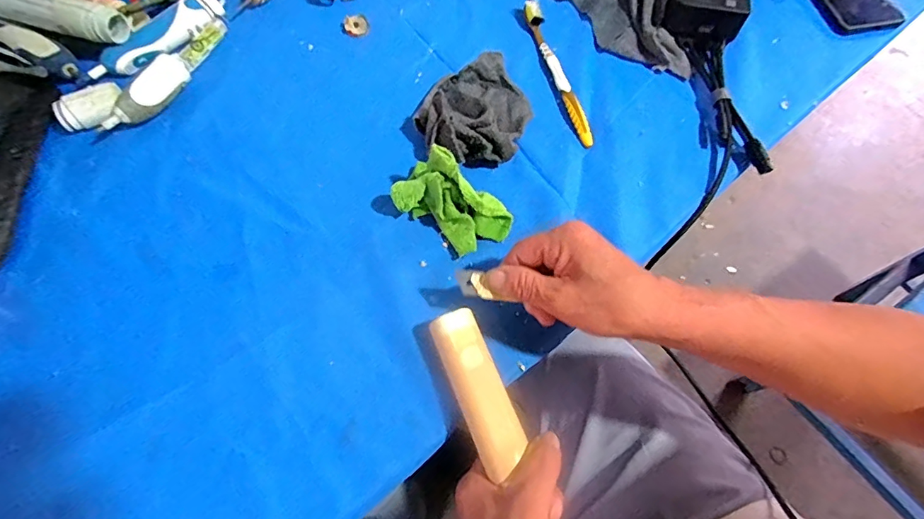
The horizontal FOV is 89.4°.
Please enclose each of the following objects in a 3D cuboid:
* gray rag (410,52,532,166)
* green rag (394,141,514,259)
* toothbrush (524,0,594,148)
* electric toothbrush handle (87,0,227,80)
[{"bbox_3d":[0.015,-0.150,0.446,0.102,0.035,0.132,21,67,9],"label":"gray rag"},{"bbox_3d":[-0.010,-0.051,0.394,0.095,0.052,0.057,34,71,12],"label":"green rag"},{"bbox_3d":[0.098,-0.195,0.478,0.015,0.013,0.185,-14,67,-7],"label":"toothbrush"},{"bbox_3d":[-0.312,-0.230,0.481,0.036,0.027,0.145,41,72,16],"label":"electric toothbrush handle"}]

